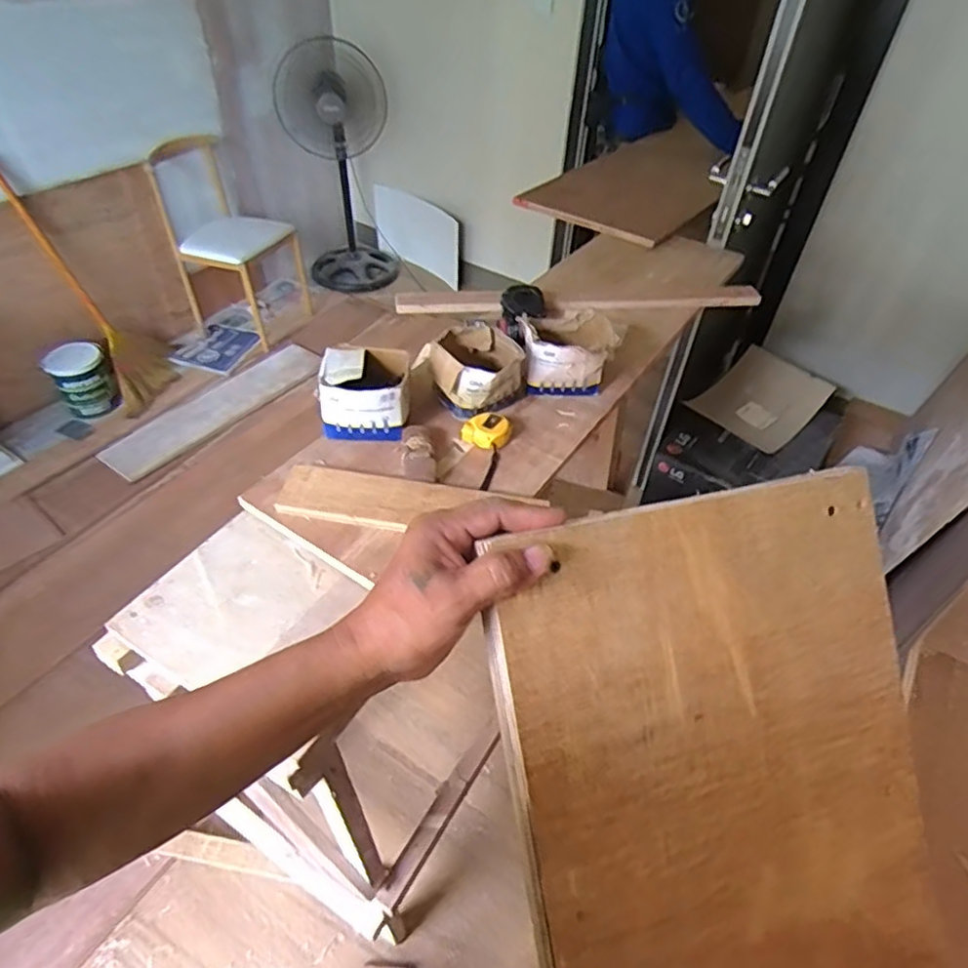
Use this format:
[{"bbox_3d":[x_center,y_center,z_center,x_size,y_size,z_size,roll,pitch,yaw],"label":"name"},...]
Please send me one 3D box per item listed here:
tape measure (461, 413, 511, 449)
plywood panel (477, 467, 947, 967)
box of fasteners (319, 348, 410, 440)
[{"bbox_3d":[0.004,-0.080,0.996,0.079,0.039,0.054,-2,46,-5],"label":"tape measure"},{"bbox_3d":[0.170,0.220,0.421,0.293,0.009,0.423,-10,90,-17],"label":"plywood panel"},{"bbox_3d":[-0.178,-0.136,0.969,0.130,0.109,0.088,-3,46,-6],"label":"box of fasteners"}]

